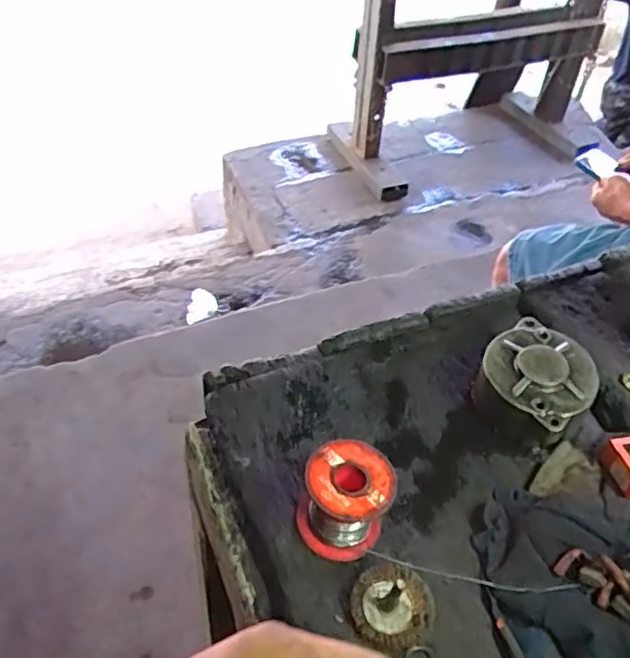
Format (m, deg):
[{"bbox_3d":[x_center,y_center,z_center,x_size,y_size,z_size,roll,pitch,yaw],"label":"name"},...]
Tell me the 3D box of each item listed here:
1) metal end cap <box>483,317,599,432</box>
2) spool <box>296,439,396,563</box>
[{"bbox_3d":[0.159,0.028,0.444,0.073,0.013,0.074,33,53,26],"label":"metal end cap"},{"bbox_3d":[0.018,0.106,0.389,0.054,0.055,0.050,6,46,3],"label":"spool"}]

